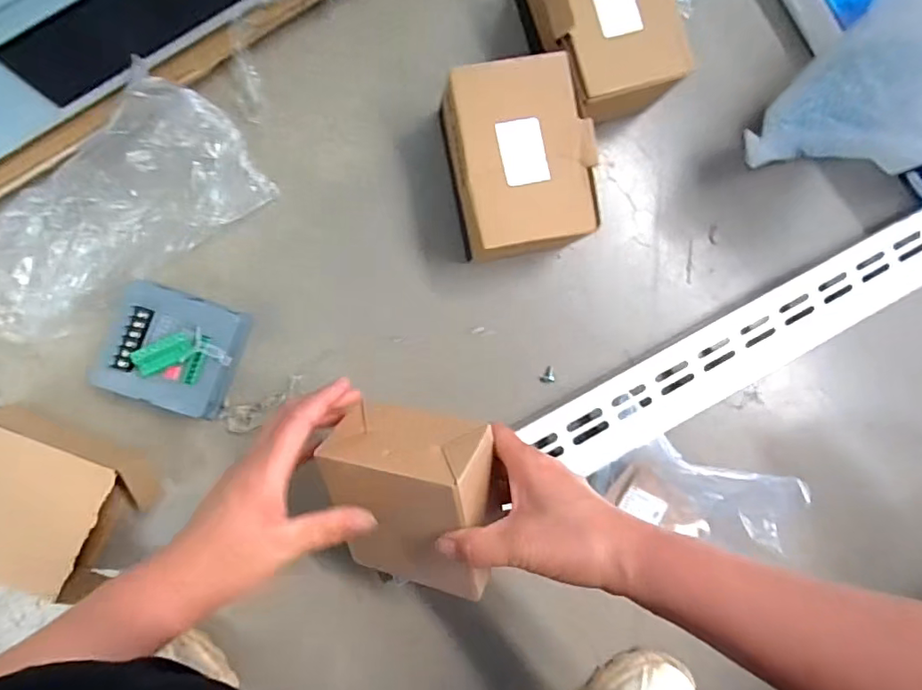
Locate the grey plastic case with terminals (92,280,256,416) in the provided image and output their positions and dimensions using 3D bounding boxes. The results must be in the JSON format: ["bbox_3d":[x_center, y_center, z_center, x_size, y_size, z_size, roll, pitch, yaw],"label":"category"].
[{"bbox_3d":[-0.242,0.003,0.452,0.094,0.057,0.092,19,88,-9],"label":"grey plastic case with terminals"}]

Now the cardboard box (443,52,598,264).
[{"bbox_3d":[0.049,-0.161,0.486,0.116,0.083,0.161,-11,91,-9],"label":"cardboard box"}]

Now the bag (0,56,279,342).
[{"bbox_3d":[-0.299,-0.112,0.447,0.254,0.048,0.122,-36,96,-7],"label":"bag"}]

